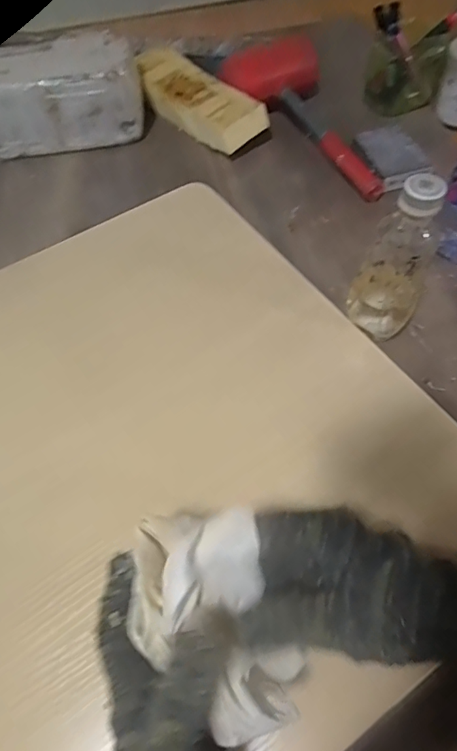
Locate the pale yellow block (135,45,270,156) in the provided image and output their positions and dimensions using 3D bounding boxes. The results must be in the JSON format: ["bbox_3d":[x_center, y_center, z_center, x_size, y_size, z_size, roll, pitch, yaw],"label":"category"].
[{"bbox_3d":[-0.044,-0.393,0.665,0.081,0.051,0.240,-39,61,-15],"label":"pale yellow block"}]

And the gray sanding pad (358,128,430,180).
[{"bbox_3d":[0.211,-0.289,0.604,0.072,0.017,0.097,-15,60,-5],"label":"gray sanding pad"}]

